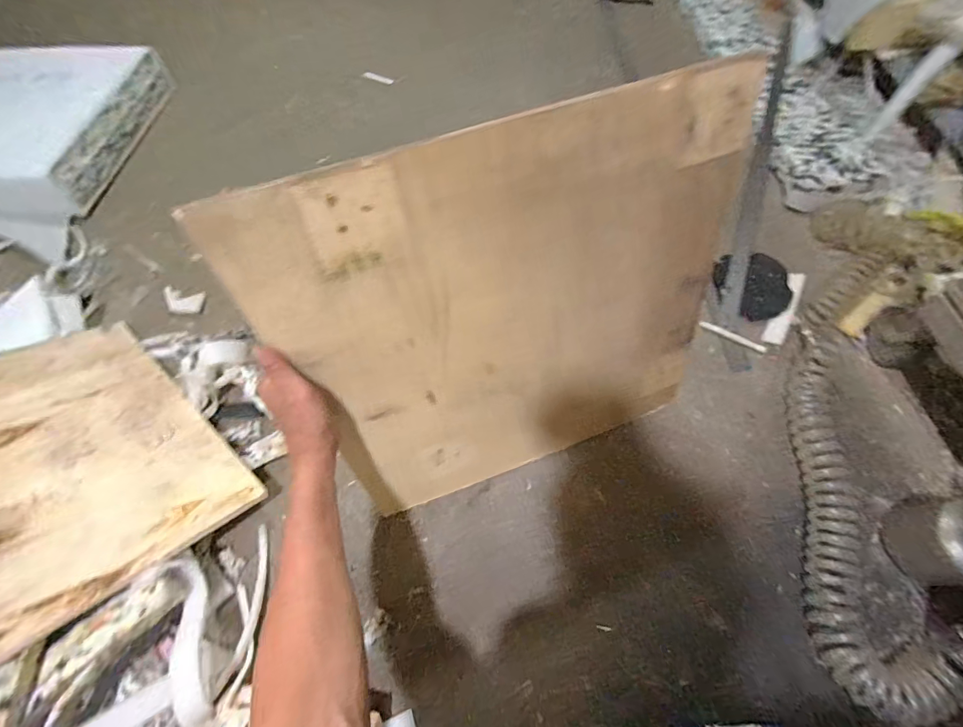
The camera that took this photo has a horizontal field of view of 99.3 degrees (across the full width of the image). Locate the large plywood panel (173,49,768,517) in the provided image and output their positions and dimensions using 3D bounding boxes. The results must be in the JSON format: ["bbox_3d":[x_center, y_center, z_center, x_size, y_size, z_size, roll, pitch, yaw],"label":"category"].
[{"bbox_3d":[0.057,-0.028,0.489,0.502,0.467,0.013,-20,44,-8],"label":"large plywood panel"}]

